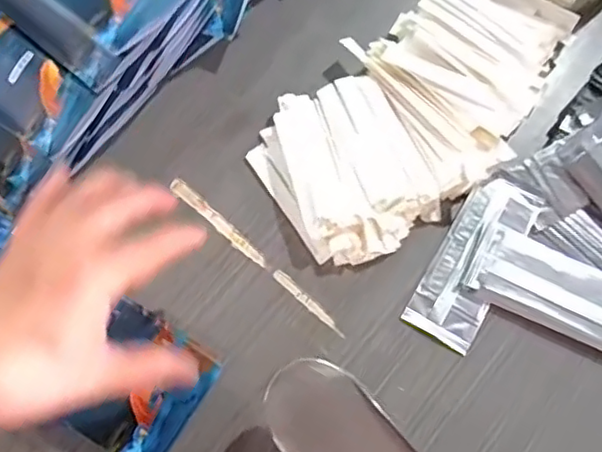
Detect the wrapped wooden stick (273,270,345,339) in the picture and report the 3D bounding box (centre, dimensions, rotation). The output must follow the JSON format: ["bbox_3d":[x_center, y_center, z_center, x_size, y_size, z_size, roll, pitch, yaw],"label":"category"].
[{"bbox_3d":[0.005,0.051,0.403,0.061,0.004,0.007,43,77,9],"label":"wrapped wooden stick"}]

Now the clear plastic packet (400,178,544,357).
[{"bbox_3d":[0.116,0.022,0.412,0.047,0.006,0.119,30,76,6],"label":"clear plastic packet"}]

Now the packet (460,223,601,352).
[{"bbox_3d":[0.173,0.043,0.406,0.123,0.010,0.051,24,75,5],"label":"packet"}]

